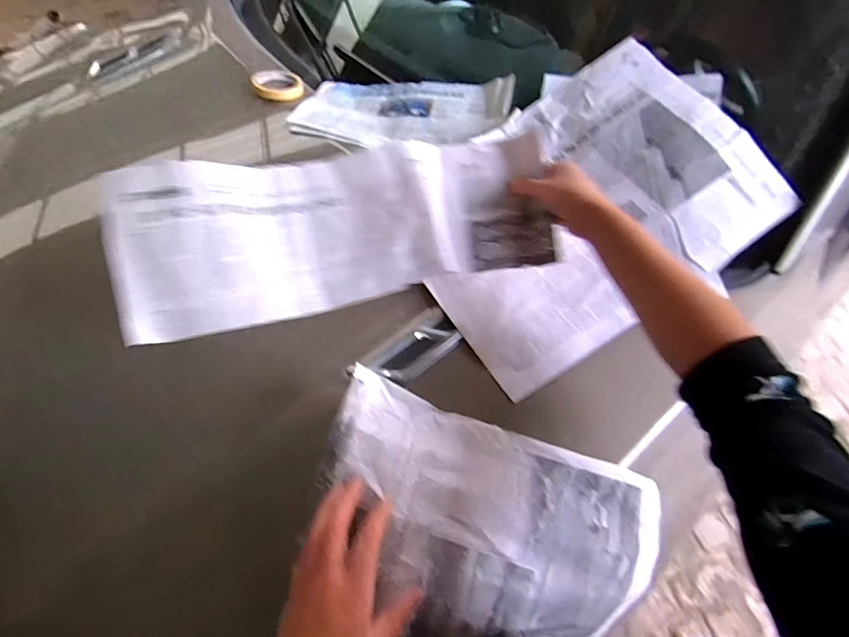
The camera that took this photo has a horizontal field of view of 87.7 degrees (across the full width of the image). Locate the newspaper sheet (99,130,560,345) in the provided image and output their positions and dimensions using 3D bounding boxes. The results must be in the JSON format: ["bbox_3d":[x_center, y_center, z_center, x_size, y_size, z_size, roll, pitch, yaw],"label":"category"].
[{"bbox_3d":[-0.086,-0.108,0.498,0.461,0.048,0.180,-12,81,-15],"label":"newspaper sheet"}]

